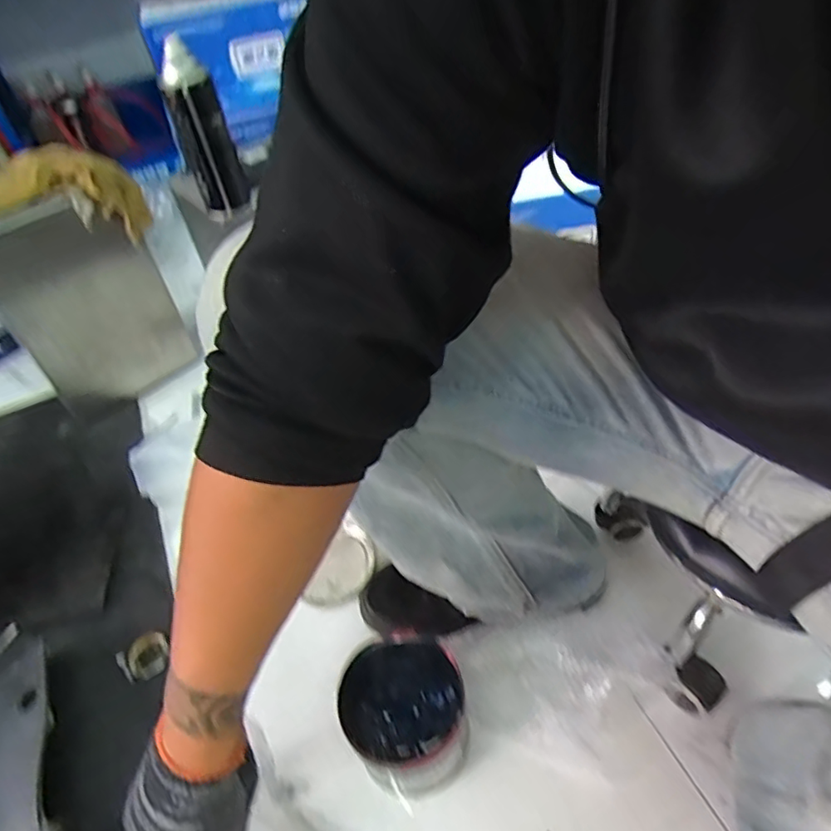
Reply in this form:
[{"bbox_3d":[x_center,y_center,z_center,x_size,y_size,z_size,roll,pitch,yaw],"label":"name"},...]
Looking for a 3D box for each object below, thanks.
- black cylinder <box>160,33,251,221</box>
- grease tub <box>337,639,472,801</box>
[{"bbox_3d":[-0.256,-0.341,0.711,0.060,0.184,0.049,-17,48,-8],"label":"black cylinder"},{"bbox_3d":[-0.007,0.299,0.580,0.107,0.115,0.118,-9,46,-2],"label":"grease tub"}]

